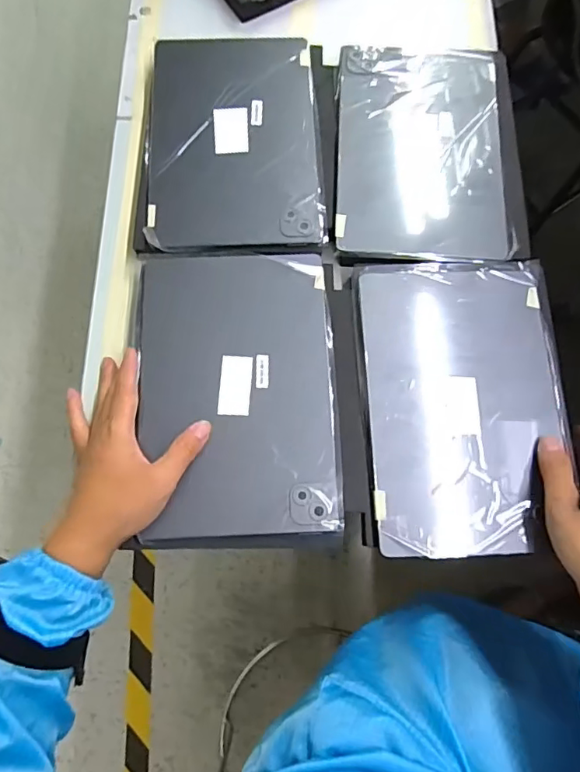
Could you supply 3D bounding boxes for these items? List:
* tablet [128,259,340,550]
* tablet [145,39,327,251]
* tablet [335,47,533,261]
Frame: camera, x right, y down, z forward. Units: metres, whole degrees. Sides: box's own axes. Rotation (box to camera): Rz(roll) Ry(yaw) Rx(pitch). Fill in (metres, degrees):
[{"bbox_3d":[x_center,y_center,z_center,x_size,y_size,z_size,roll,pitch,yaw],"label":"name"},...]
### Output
[{"bbox_3d":[-0.044,0.002,0.448,0.167,0.014,0.250,-5,78,-1],"label":"tablet"},{"bbox_3d":[-0.057,-0.256,0.523,0.169,0.014,0.248,-2,75,-2],"label":"tablet"},{"bbox_3d":[0.146,-0.247,0.531,0.190,0.013,0.251,3,75,-1],"label":"tablet"}]

